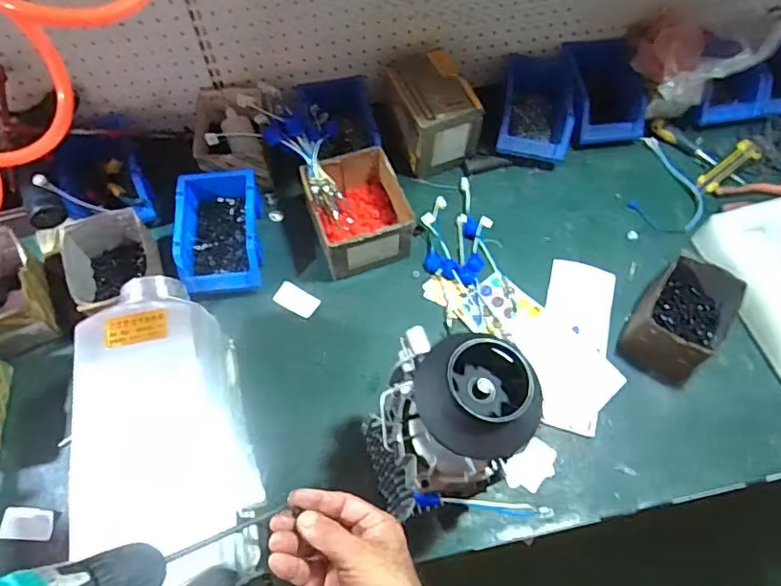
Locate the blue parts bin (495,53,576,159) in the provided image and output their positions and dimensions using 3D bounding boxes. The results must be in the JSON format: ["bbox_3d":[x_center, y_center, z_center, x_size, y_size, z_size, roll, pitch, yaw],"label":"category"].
[{"bbox_3d":[0.251,-0.315,0.941,0.116,0.081,0.196,10,63,4],"label":"blue parts bin"}]

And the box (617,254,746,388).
[{"bbox_3d":[0.406,0.039,0.759,0.114,0.099,0.147,36,67,16],"label":"box"}]

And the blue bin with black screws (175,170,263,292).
[{"bbox_3d":[-0.259,-0.095,0.823,0.117,0.071,0.189,-7,63,-5],"label":"blue bin with black screws"}]

